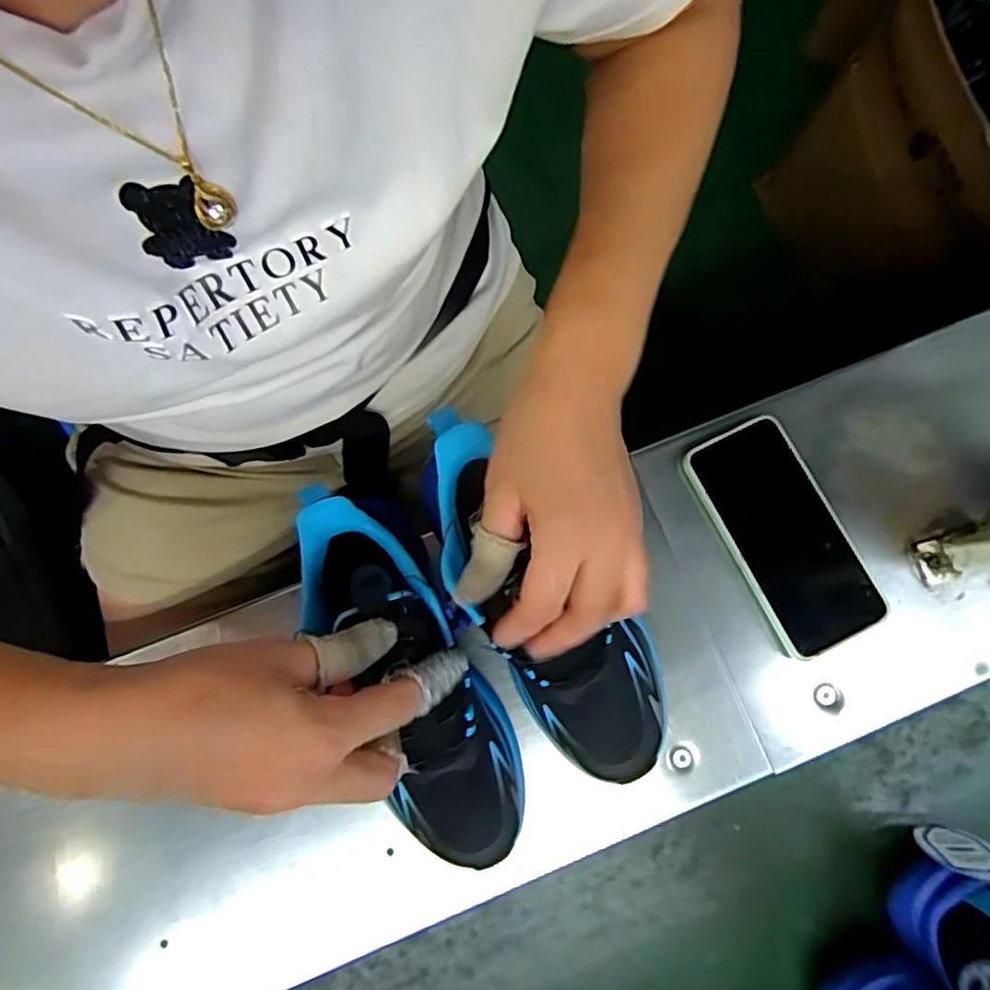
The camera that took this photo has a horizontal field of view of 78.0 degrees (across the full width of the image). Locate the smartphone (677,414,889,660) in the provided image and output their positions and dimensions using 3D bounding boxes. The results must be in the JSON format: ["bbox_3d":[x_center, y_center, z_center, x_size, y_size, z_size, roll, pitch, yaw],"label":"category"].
[{"bbox_3d":[0.203,0.027,0.431,0.077,0.013,0.160,-26,81,-7],"label":"smartphone"}]

